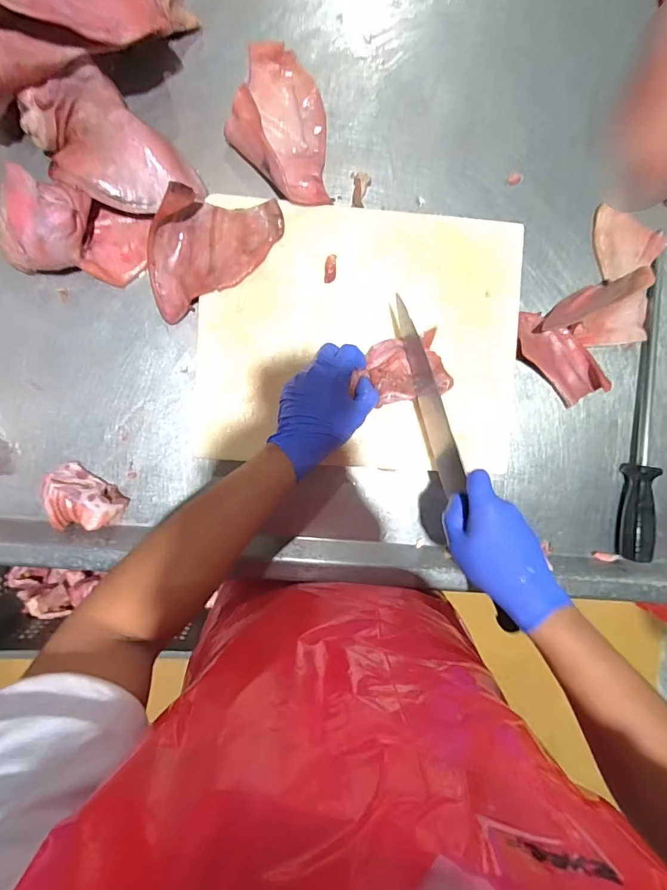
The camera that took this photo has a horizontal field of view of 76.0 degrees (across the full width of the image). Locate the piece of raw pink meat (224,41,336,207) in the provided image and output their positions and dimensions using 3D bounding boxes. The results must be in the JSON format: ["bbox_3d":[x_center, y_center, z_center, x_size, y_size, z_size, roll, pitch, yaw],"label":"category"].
[{"bbox_3d":[-0.064,-0.362,0.488,0.113,0.043,0.182,-6,92,-3],"label":"piece of raw pink meat"}]

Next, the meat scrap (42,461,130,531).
[{"bbox_3d":[-0.290,0.066,0.485,0.083,0.049,0.061,34,89,-4],"label":"meat scrap"}]

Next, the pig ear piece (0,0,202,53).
[{"bbox_3d":[-0.231,-0.423,0.418,0.223,0.031,0.090,-38,94,-30],"label":"pig ear piece"}]

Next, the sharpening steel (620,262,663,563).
[{"bbox_3d":[0.395,-0.043,0.541,0.041,0.037,0.375,2,92,-4],"label":"sharpening steel"}]

